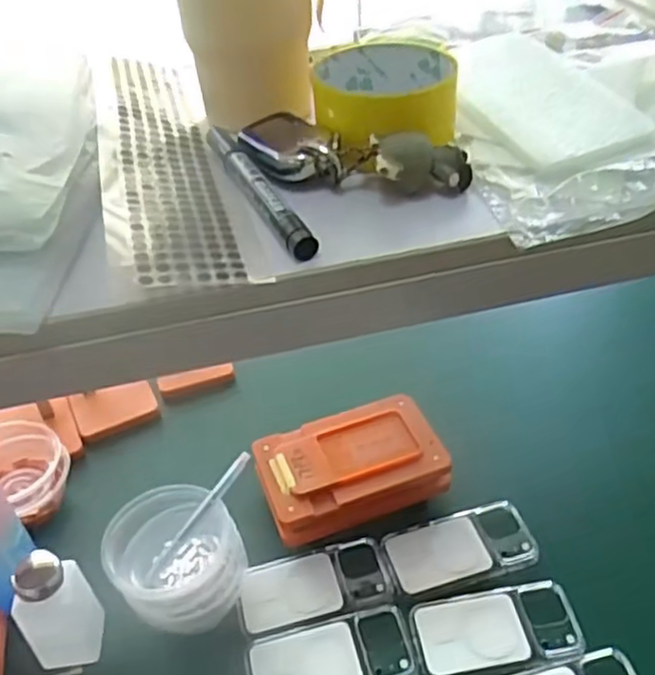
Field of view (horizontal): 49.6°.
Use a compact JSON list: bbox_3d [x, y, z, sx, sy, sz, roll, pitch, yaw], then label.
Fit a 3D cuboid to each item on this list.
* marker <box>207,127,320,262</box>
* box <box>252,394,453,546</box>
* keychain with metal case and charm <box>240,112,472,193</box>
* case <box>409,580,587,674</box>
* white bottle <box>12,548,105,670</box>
[{"bbox_3d":[-0.039,-0.083,0.385,0.015,0.012,0.133,-20,44,-16],"label":"marker"},{"bbox_3d":[0.025,0.145,0.765,0.193,0.062,0.139,-18,44,-14],"label":"box"},{"bbox_3d":[0.009,-0.101,0.390,0.134,0.026,0.048,16,46,21],"label":"keychain with metal case and charm"},{"bbox_3d":[0.155,0.268,0.657,0.148,0.007,0.070,-7,42,-3],"label":"case"},{"bbox_3d":[-0.240,0.252,0.640,0.049,0.122,0.061,1,42,6],"label":"white bottle"}]

